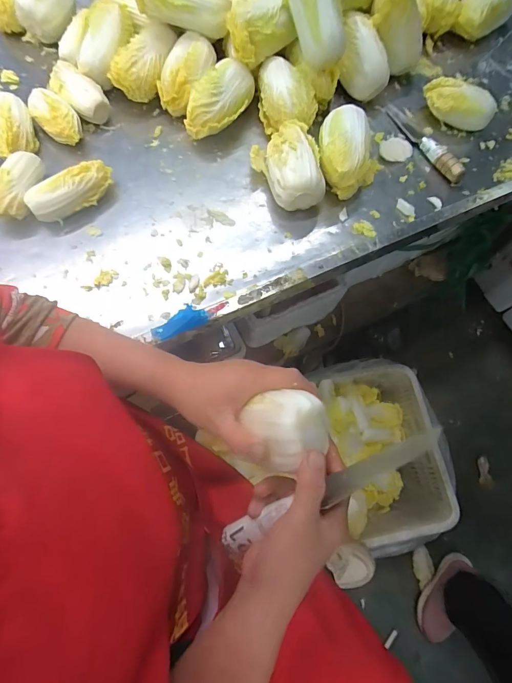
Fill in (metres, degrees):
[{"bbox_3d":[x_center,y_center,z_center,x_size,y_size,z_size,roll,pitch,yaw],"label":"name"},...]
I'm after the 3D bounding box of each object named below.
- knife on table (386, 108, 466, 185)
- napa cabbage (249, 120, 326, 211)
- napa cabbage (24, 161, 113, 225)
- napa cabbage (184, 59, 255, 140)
[{"bbox_3d":[0.288,-0.345,0.609,0.031,0.030,0.189,-22,73,-10],"label":"knife on table"},{"bbox_3d":[0.045,-0.268,0.551,0.089,0.064,0.140,-15,72,-8],"label":"napa cabbage"},{"bbox_3d":[-0.265,-0.215,0.522,0.121,0.053,0.041,-37,76,-14],"label":"napa cabbage"},{"bbox_3d":[-0.058,-0.385,0.585,0.076,0.076,0.135,37,73,10],"label":"napa cabbage"}]

